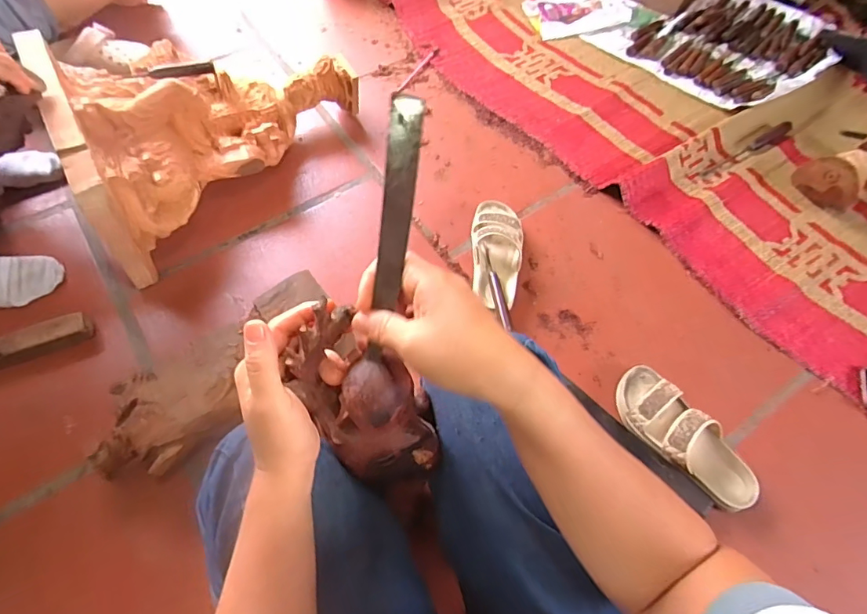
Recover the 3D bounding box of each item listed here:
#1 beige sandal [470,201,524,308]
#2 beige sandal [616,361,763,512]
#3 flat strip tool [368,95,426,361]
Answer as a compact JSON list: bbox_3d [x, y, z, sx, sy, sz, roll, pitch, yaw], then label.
[{"bbox_3d":[0.113,-0.091,0.867,0.090,0.067,0.231,3,61,-1],"label":"beige sandal"},{"bbox_3d":[0.362,0.183,0.693,0.092,0.071,0.227,-34,68,-19],"label":"beige sandal"},{"bbox_3d":[-0.026,-0.042,0.309,0.020,0.169,0.008,10,21,2],"label":"flat strip tool"}]

